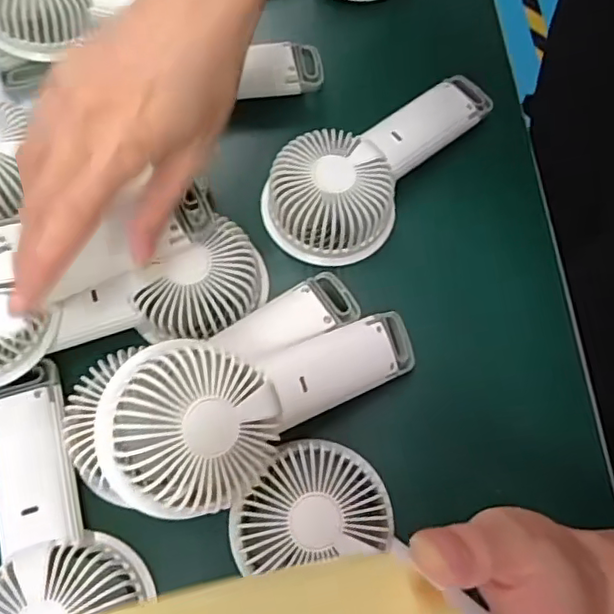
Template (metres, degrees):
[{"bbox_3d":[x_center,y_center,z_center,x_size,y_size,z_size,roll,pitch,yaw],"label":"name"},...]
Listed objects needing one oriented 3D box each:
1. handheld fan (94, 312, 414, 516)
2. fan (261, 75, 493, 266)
[{"bbox_3d":[-0.016,0.040,0.315,0.188,0.032,0.074,-18,69,-31],"label":"handheld fan"},{"bbox_3d":[0.049,-0.108,0.402,0.082,0.037,0.183,42,72,13],"label":"fan"}]

